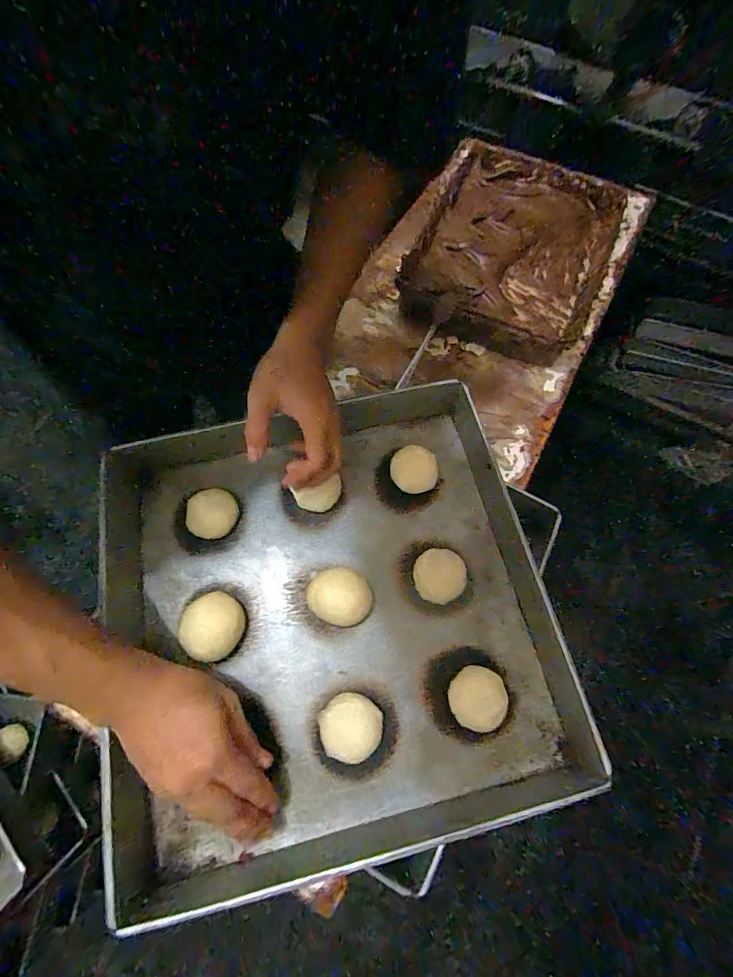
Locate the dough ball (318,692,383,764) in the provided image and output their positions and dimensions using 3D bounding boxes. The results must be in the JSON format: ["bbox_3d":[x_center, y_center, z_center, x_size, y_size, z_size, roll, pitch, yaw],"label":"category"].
[{"bbox_3d":[-0.015,0.225,0.380,0.057,0.031,0.053,0,69,-1],"label":"dough ball"}]

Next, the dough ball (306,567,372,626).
[{"bbox_3d":[-0.028,0.115,0.424,0.065,0.030,0.054,21,70,7],"label":"dough ball"}]

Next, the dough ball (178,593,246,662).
[{"bbox_3d":[-0.156,0.141,0.406,0.061,0.033,0.061,0,69,-1],"label":"dough ball"}]

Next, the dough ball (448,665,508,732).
[{"bbox_3d":[0.108,0.205,0.391,0.054,0.020,0.051,0,69,-1],"label":"dough ball"}]

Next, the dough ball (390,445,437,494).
[{"bbox_3d":[0.055,-0.020,0.473,0.055,0.026,0.049,17,69,5],"label":"dough ball"}]

